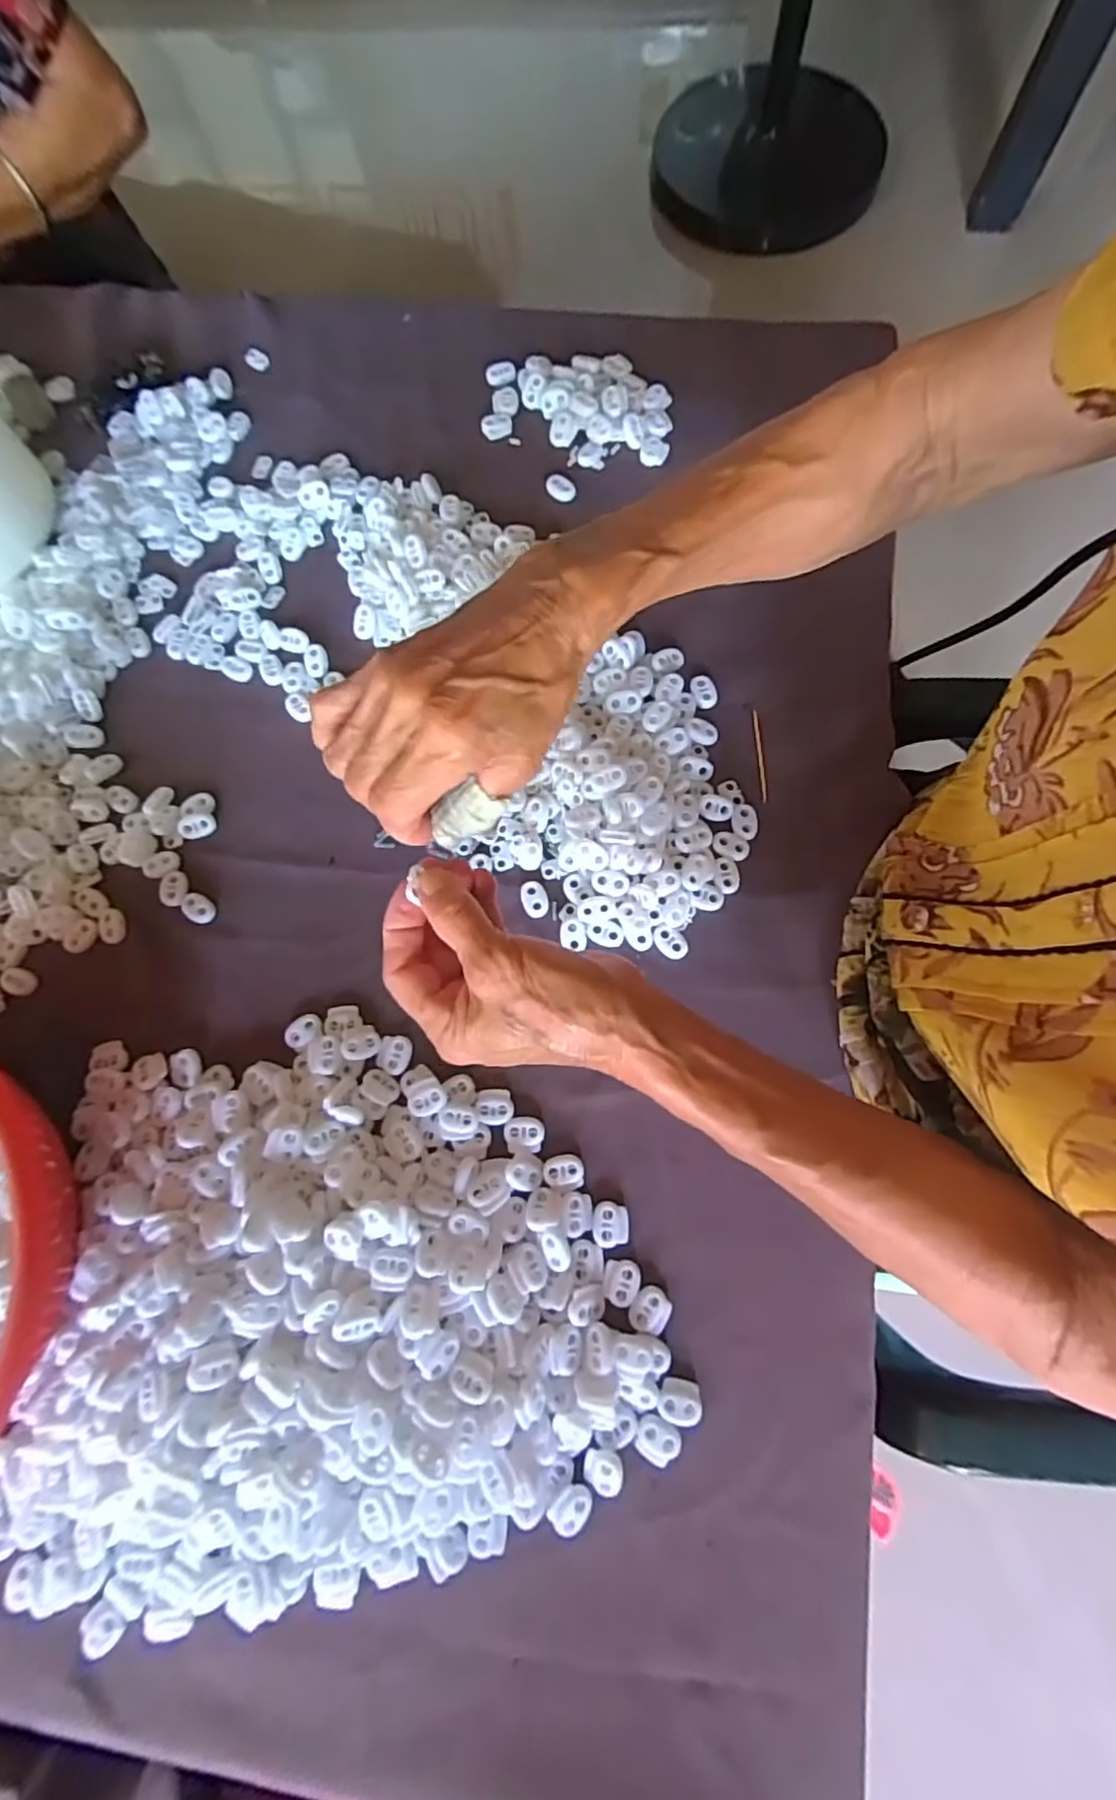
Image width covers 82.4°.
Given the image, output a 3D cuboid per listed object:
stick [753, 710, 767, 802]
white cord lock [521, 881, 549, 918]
[{"bbox_3d":[0.130,-0.093,0.411,0.004,0.004,0.062,-3,76,0],"label":"stick"},{"bbox_3d":[-0.014,-0.001,0.387,0.015,0.004,0.023,-21,77,-4],"label":"white cord lock"}]

